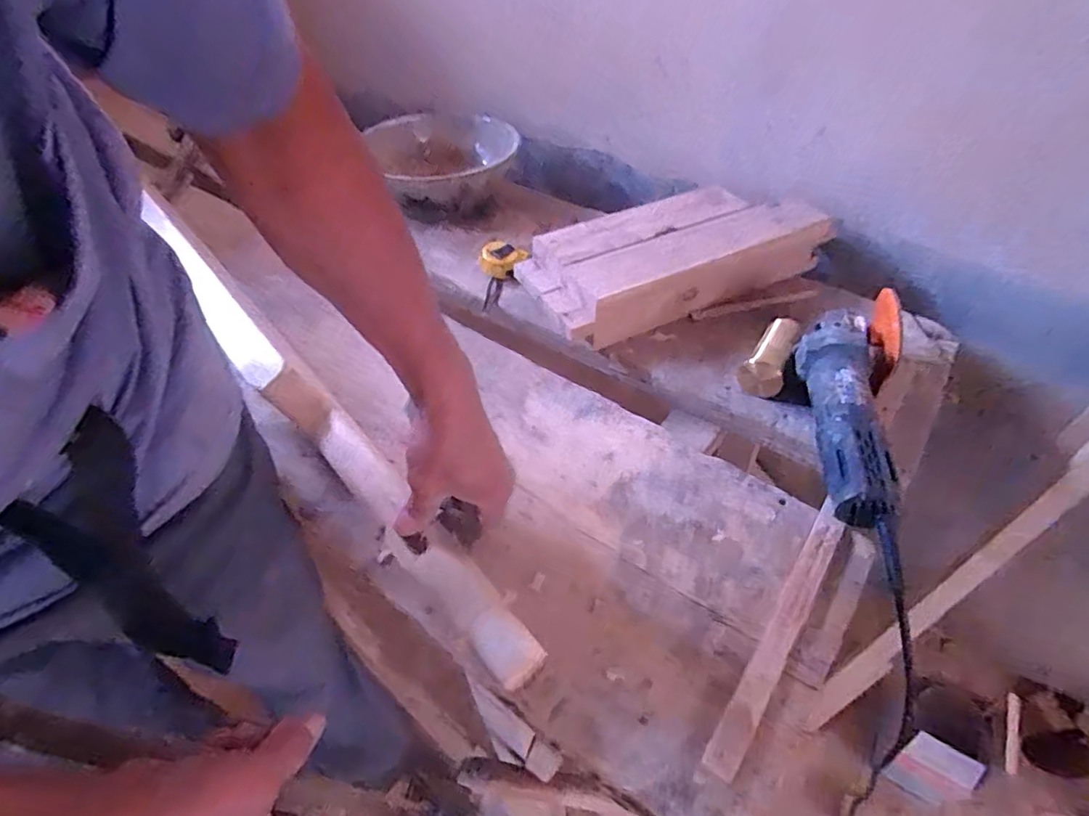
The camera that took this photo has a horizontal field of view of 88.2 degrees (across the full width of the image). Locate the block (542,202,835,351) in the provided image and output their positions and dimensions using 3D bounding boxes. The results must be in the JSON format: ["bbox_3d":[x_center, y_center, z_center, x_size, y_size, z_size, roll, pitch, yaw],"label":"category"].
[{"bbox_3d":[0.205,-0.189,0.756,0.436,0.084,0.106,-23,50,-20],"label":"block"}]

